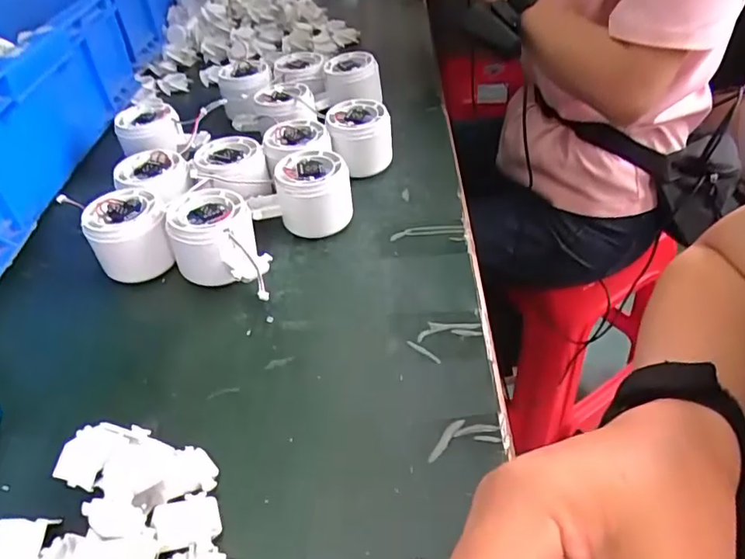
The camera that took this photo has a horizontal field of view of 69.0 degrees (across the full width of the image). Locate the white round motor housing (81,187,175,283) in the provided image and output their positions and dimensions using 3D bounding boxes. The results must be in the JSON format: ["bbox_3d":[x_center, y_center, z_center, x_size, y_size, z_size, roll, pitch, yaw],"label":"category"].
[{"bbox_3d":[-0.179,-0.032,0.408,0.058,0.049,0.059,-18,44,-13],"label":"white round motor housing"}]

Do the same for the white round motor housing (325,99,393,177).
[{"bbox_3d":[-0.012,-0.127,0.496,0.058,0.055,0.048,-7,42,-2],"label":"white round motor housing"}]

